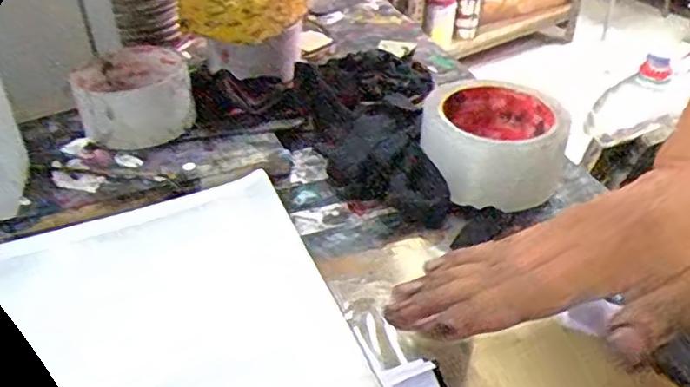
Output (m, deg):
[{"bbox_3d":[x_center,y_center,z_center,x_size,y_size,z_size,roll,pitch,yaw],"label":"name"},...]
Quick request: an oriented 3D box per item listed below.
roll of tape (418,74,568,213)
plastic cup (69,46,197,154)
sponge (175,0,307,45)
[{"bbox_3d":[0.104,-0.039,0.443,0.097,0.043,0.098,1,38,0],"label":"roll of tape"},{"bbox_3d":[-0.153,-0.072,0.458,0.077,0.045,0.077,1,38,0],"label":"plastic cup"},{"bbox_3d":[-0.077,-0.151,0.495,0.067,0.038,0.103,16,40,22],"label":"sponge"}]

